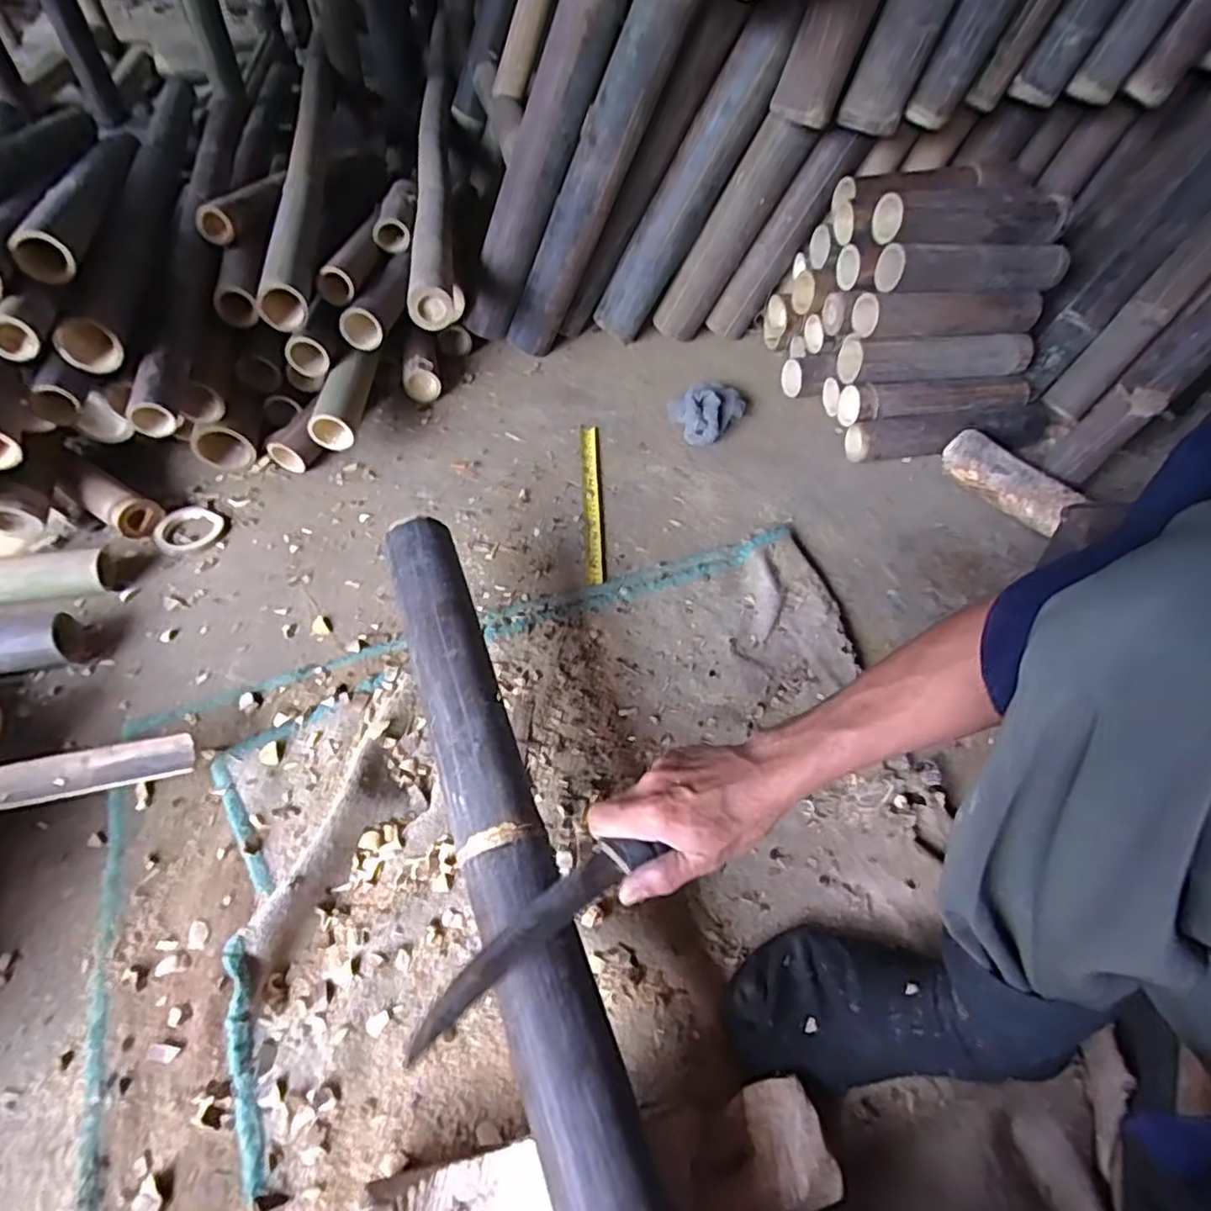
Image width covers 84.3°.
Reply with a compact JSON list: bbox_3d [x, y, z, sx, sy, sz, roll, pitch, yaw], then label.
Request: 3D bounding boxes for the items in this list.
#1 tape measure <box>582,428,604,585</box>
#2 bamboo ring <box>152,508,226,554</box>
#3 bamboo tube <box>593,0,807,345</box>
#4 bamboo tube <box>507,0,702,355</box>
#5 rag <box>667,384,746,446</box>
[{"bbox_3d":[-0.018,-0.142,0.894,0.022,0.009,0.290,-4,54,1],"label":"tape measure"},{"bbox_3d":[-0.516,-0.095,0.831,0.074,0.015,0.074,2,52,-2],"label":"bamboo ring"},{"bbox_3d":[0.121,-0.588,0.944,0.084,0.489,0.093,23,52,-14],"label":"bamboo tube"},{"bbox_3d":[-0.018,-0.569,0.931,0.074,0.494,0.064,7,47,-28],"label":"bamboo tube"},{"bbox_3d":[0.147,-0.295,0.975,0.089,0.054,0.111,33,58,22],"label":"rag"}]

